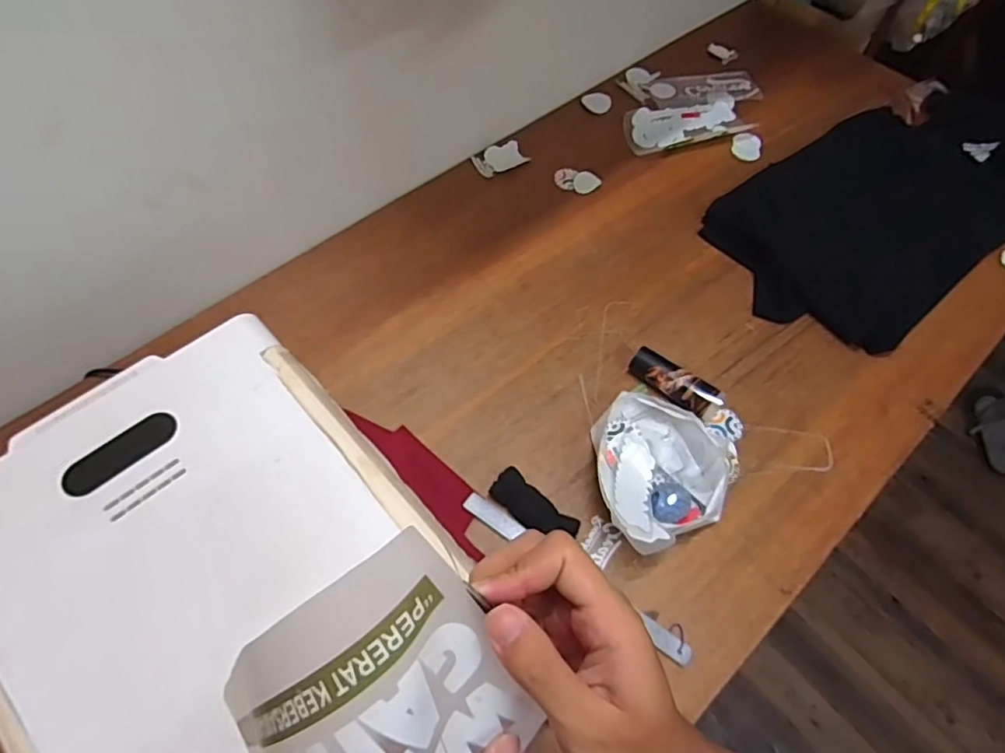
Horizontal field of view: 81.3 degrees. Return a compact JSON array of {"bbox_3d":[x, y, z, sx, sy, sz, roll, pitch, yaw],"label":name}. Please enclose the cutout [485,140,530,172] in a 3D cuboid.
[{"bbox_3d":[0.005,-0.431,1.143,0.074,0.013,0.064,-29,65,-15],"label":"cutout"}]

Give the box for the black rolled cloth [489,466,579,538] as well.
[{"bbox_3d":[0.041,0.178,0.786,0.121,0.022,0.049,40,68,20],"label":"black rolled cloth"}]

